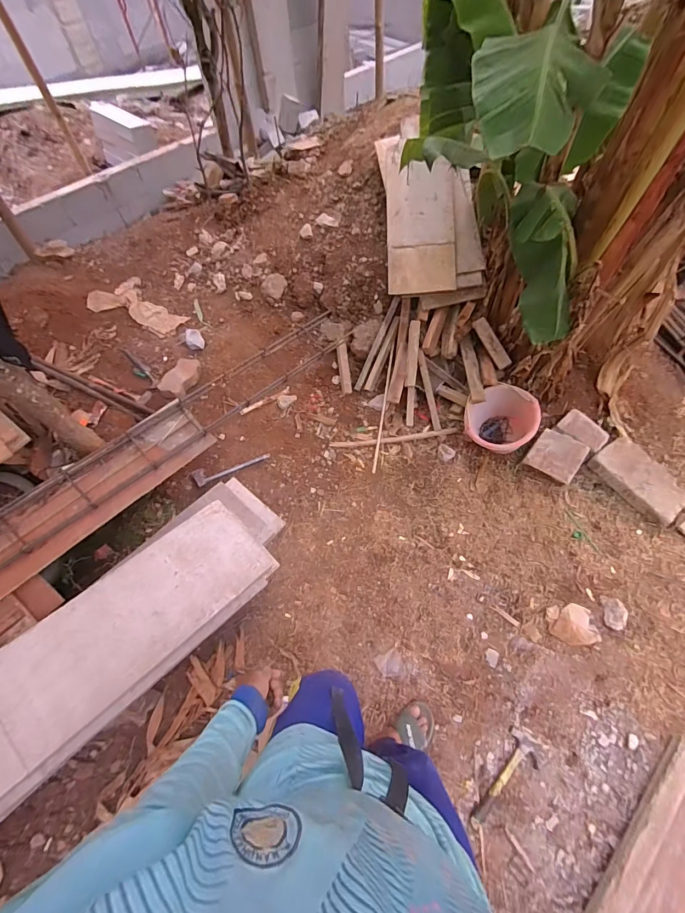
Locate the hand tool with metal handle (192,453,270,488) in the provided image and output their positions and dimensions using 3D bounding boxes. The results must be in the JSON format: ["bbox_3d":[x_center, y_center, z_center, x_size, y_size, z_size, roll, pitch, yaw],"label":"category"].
[{"bbox_3d":[-0.501,0.039,1.748,0.344,0.024,0.079,-24,78,-16],"label":"hand tool with metal handle"}]

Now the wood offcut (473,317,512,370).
[{"bbox_3d":[0.672,-0.508,1.737,0.060,0.022,0.248,-32,92,26],"label":"wood offcut"}]

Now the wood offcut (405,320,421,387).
[{"bbox_3d":[0.330,-0.482,1.813,0.050,0.046,0.312,5,95,6],"label":"wood offcut"}]

